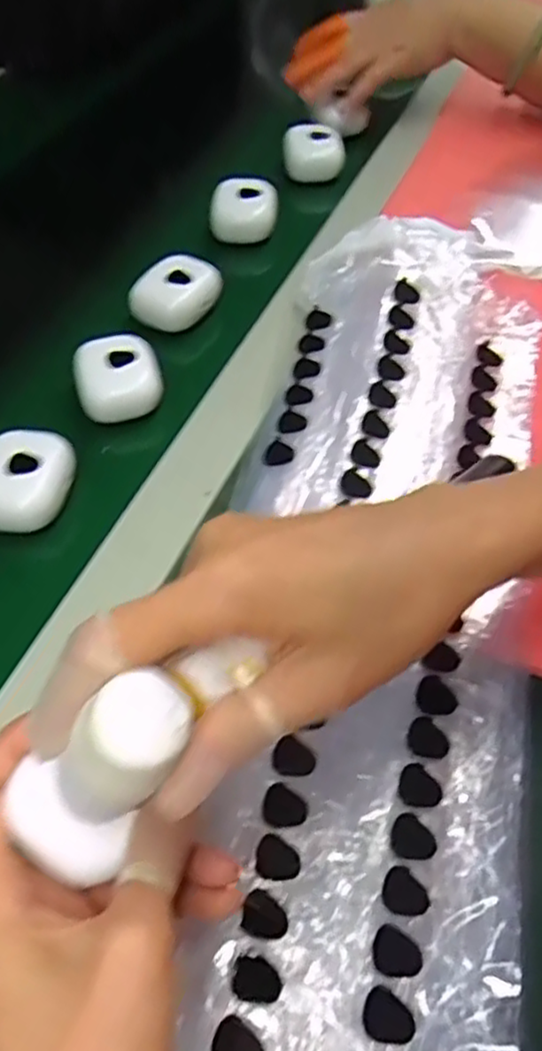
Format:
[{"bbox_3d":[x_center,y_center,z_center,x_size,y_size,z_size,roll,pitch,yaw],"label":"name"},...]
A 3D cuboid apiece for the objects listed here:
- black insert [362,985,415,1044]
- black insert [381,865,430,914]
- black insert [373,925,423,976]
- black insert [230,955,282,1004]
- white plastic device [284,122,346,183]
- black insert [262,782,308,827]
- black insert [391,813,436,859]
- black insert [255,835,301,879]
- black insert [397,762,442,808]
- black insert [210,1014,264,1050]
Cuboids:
[{"bbox_3d":[0.040,0.166,0.232,0.017,0.004,0.014,21,58,14],"label":"black insert"},{"bbox_3d":[0.049,0.135,0.252,0.015,0.004,0.017,-38,63,-23],"label":"black insert"},{"bbox_3d":[0.044,0.150,0.241,0.017,0.004,0.015,21,58,14],"label":"black insert"},{"bbox_3d":[-0.005,0.156,0.235,0.017,0.004,0.013,10,56,7],"label":"black insert"},{"bbox_3d":[0.035,-0.299,0.556,0.048,0.033,0.044,1,55,1],"label":"white plastic device"},{"bbox_3d":[0.005,0.109,0.267,0.017,0.004,0.014,22,58,15],"label":"black insert"},{"bbox_3d":[0.054,0.119,0.261,0.017,0.004,0.015,22,58,15],"label":"black insert"},{"bbox_3d":[0.003,0.125,0.257,0.017,0.004,0.014,22,58,15],"label":"black insert"},{"bbox_3d":[0.059,0.103,0.270,0.017,0.004,0.016,0,55,0],"label":"black insert"},{"bbox_3d":[-0.011,0.171,0.224,0.017,0.006,0.014,35,62,22],"label":"black insert"}]

